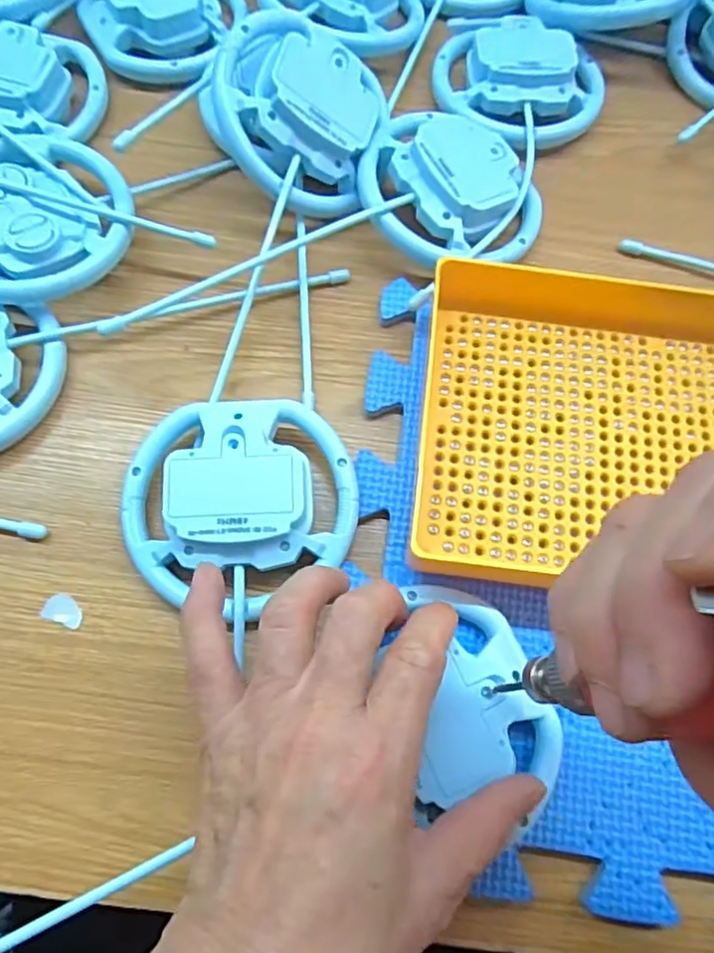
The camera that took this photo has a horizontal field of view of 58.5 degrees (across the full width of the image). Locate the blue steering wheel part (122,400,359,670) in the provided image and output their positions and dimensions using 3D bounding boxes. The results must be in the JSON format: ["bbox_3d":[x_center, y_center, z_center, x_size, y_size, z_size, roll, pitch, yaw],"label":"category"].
[{"bbox_3d":[-0.053,0.007,0.282,0.101,0.024,0.100,-35,75,-14],"label":"blue steering wheel part"}]

